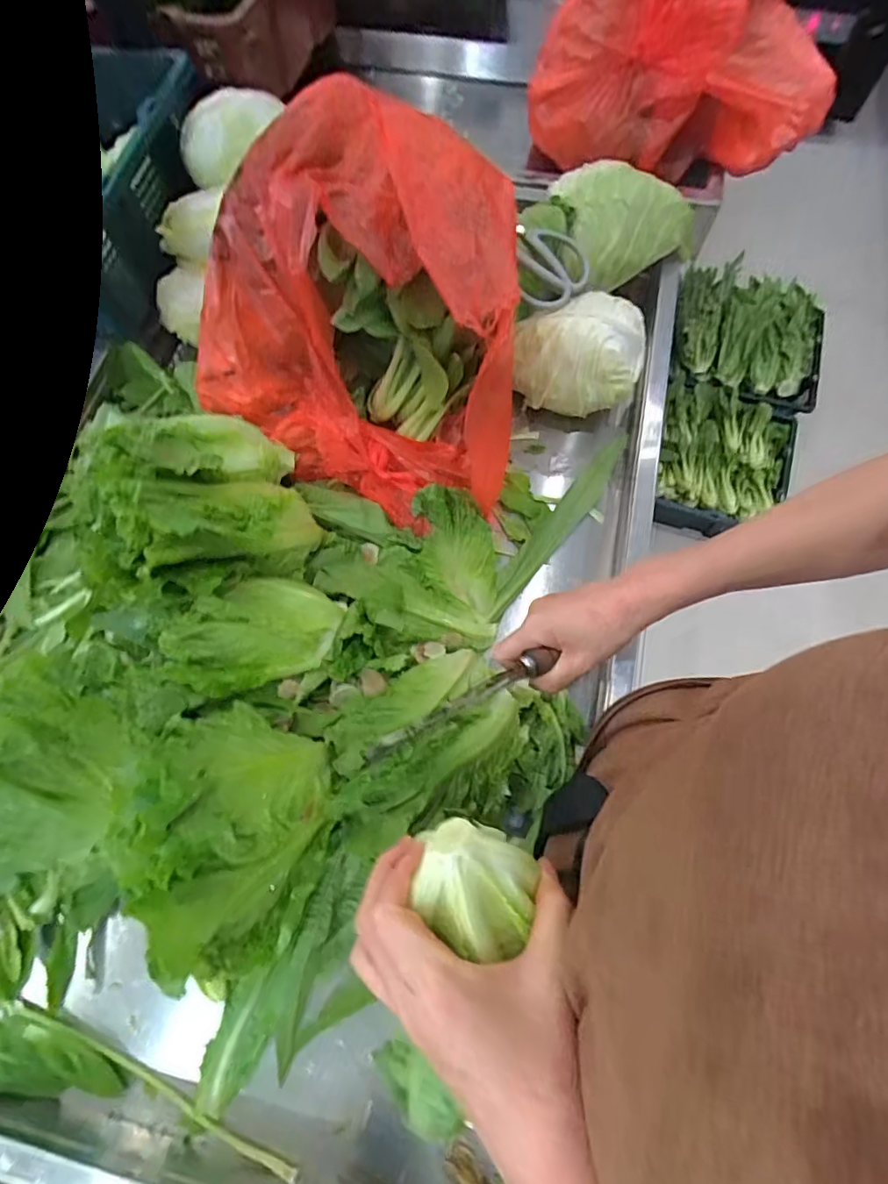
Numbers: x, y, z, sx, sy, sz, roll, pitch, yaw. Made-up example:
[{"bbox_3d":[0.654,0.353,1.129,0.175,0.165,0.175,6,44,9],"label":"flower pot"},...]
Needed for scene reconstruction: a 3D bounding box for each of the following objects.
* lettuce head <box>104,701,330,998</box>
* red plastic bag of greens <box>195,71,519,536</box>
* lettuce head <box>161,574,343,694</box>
[{"bbox_3d":[-0.196,0.208,0.454,0.100,0.171,0.209,-13,62,39],"label":"lettuce head"},{"bbox_3d":[-0.063,-0.312,0.578,0.367,0.260,0.338,29,74,10],"label":"red plastic bag of greens"},{"bbox_3d":[-0.184,0.036,0.510,0.157,0.055,0.095,-1,99,-34],"label":"lettuce head"}]

